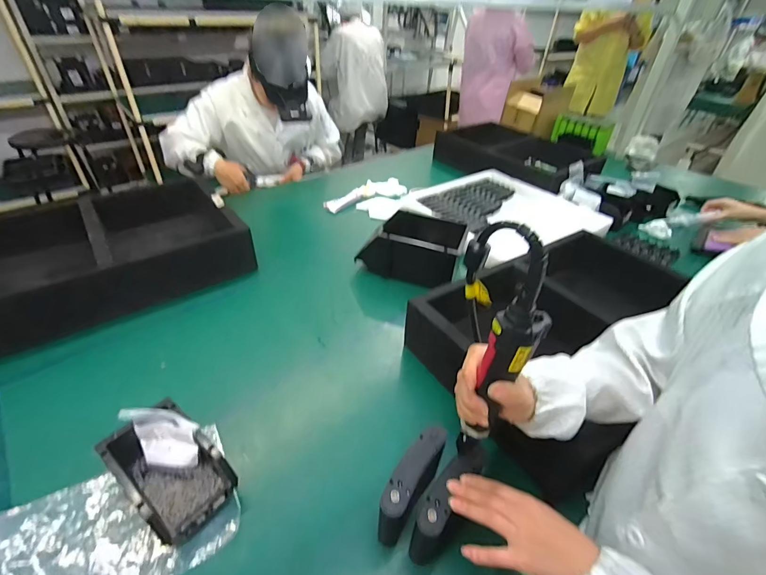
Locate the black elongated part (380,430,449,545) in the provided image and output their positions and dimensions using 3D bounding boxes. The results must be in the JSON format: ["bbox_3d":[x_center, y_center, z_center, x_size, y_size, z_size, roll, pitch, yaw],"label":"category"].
[{"bbox_3d":[0.037,0.258,0.475,0.043,0.114,0.129,22,43,22],"label":"black elongated part"}]

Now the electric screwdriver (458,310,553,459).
[{"bbox_3d":[0.107,0.114,0.371,0.042,0.248,0.034,17,41,16],"label":"electric screwdriver"}]

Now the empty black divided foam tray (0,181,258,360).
[{"bbox_3d":[-0.642,-0.093,0.850,0.557,0.153,0.431,-25,47,-31],"label":"empty black divided foam tray"}]

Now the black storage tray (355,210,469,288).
[{"bbox_3d":[0.076,-0.107,0.931,0.241,0.106,0.155,15,40,14],"label":"black storage tray"}]

